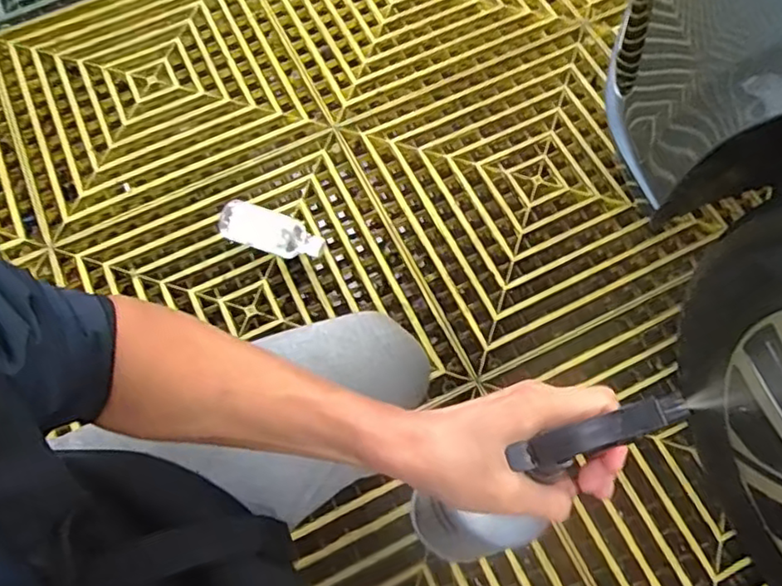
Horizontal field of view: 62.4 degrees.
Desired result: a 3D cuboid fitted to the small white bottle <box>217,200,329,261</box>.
[{"bbox_3d":[-0.177,-0.089,0.959,0.154,0.059,0.058,18,68,9],"label":"small white bottle"}]

